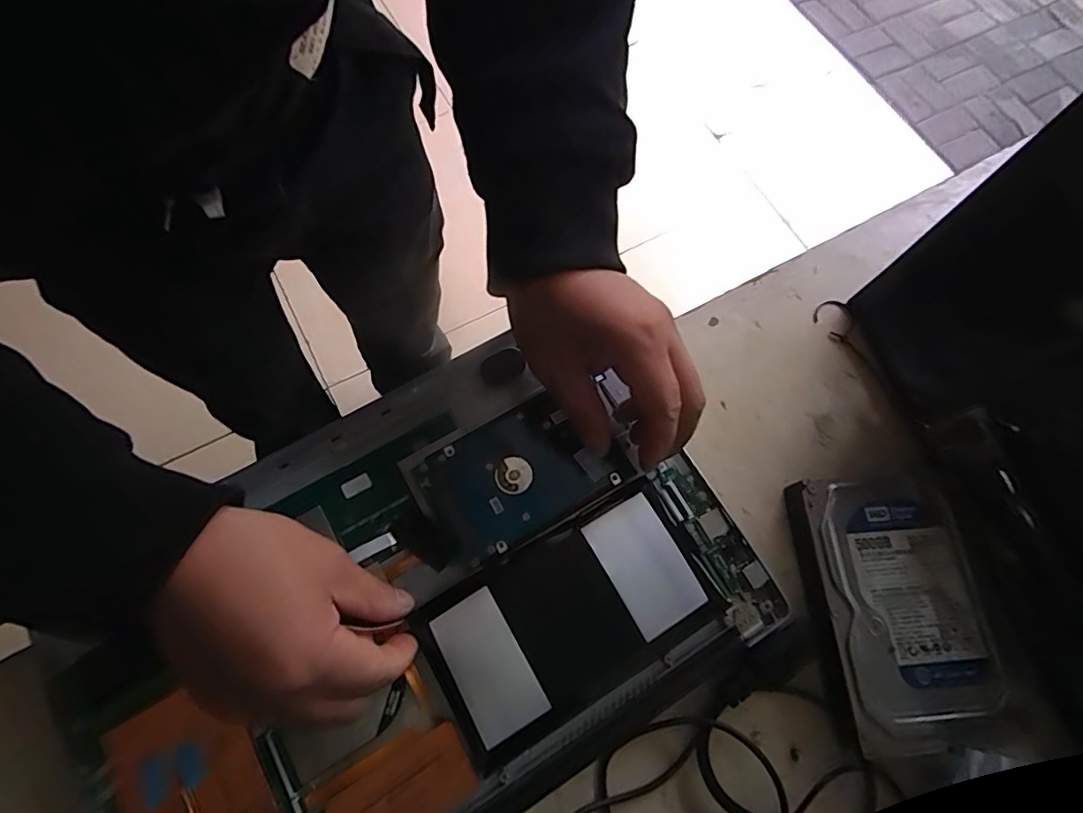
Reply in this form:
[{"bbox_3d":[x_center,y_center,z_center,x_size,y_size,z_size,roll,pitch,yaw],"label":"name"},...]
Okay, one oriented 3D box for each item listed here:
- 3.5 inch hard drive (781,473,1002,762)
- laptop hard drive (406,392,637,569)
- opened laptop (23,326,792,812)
[{"bbox_3d":[0.196,0.109,0.304,0.085,0.024,0.138,-6,69,-2],"label":"3.5 inch hard drive"},{"bbox_3d":[-0.012,0.039,0.318,0.117,0.013,0.069,-29,72,-10],"label":"laptop hard drive"},{"bbox_3d":[-0.070,0.108,0.295,0.343,0.025,0.227,-30,72,-11],"label":"opened laptop"}]

